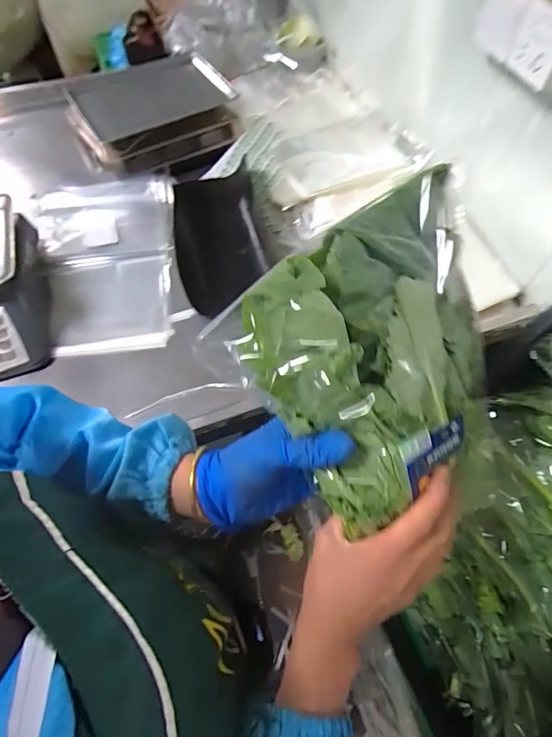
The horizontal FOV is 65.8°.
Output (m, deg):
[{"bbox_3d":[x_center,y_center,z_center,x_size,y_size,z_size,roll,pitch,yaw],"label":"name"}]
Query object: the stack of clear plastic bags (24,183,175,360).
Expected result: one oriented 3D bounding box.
[{"bbox_3d":[-0.338,-0.214,0.853,0.292,0.049,0.407,-9,61,-6],"label":"stack of clear plastic bags"}]

